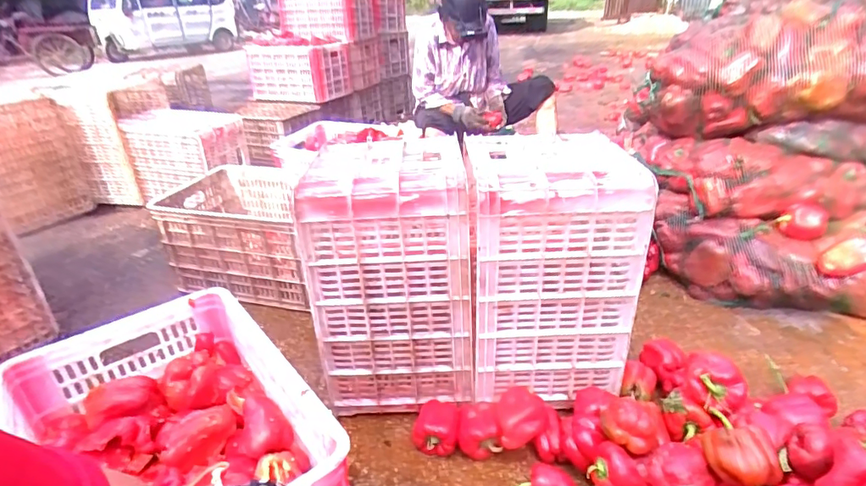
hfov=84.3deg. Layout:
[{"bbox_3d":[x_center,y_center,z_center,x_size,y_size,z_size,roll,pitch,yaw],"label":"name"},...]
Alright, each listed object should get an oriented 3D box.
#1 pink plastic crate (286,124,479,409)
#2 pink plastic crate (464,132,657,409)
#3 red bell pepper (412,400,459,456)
[{"bbox_3d":[-0.092,0.063,0.970,0.286,0.456,0.295,-6,27,-6],"label":"pink plastic crate"},{"bbox_3d":[0.224,0.033,0.975,0.290,0.437,0.317,-1,27,4],"label":"pink plastic crate"},{"bbox_3d":[0.007,0.358,0.925,0.085,0.071,0.100,-1,27,4],"label":"red bell pepper"}]

